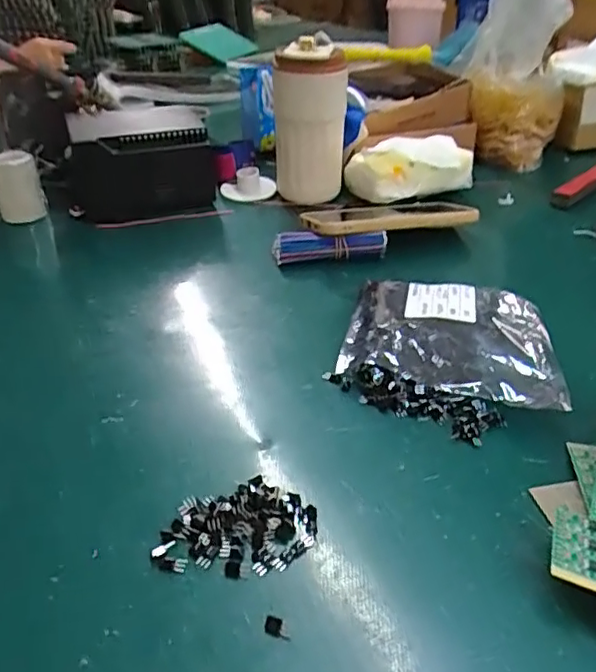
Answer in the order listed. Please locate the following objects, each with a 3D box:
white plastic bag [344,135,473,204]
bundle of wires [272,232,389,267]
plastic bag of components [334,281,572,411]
[{"bbox_3d":[0.126,-0.186,0.667,0.138,0.057,0.056,-7,33,-7],"label":"white plastic bag"},{"bbox_3d":[0.030,-0.084,0.565,0.104,0.024,0.025,-1,33,2],"label":"bundle of wires"},{"bbox_3d":[0.107,0.000,0.432,0.143,0.025,0.143,5,34,11],"label":"plastic bag of components"}]

